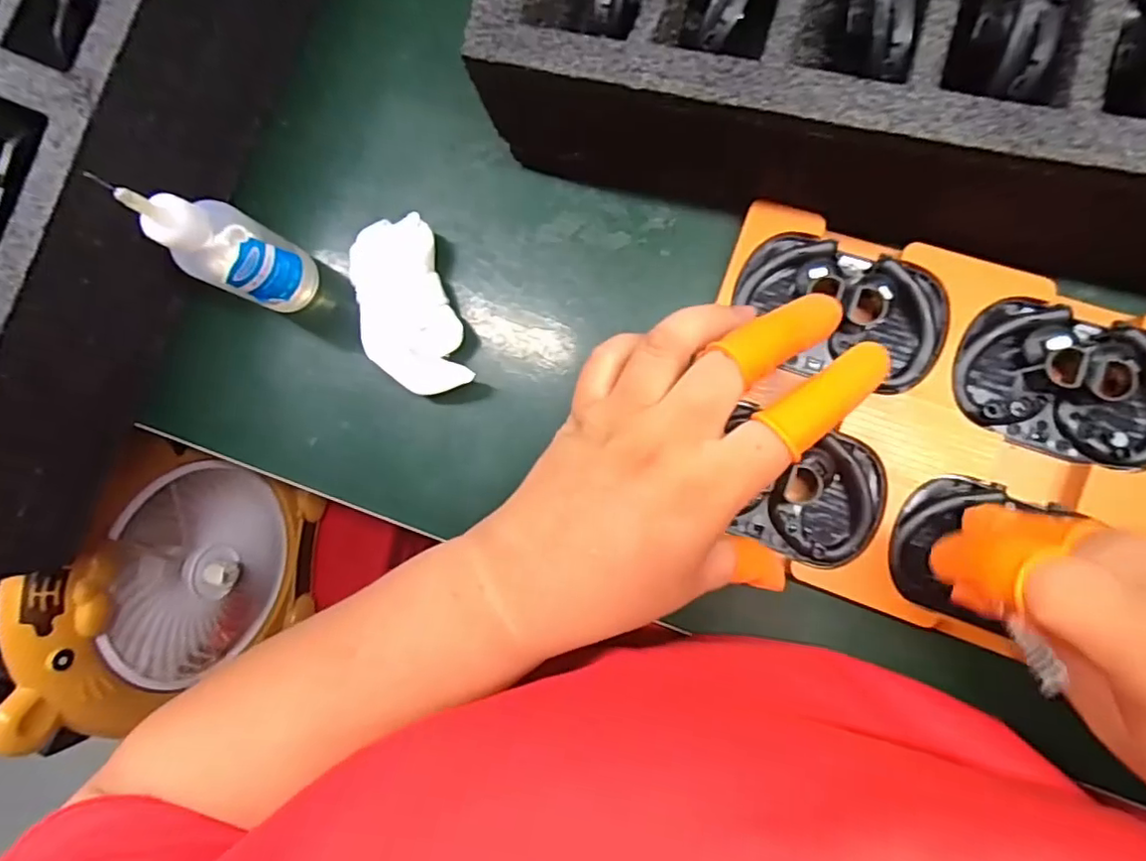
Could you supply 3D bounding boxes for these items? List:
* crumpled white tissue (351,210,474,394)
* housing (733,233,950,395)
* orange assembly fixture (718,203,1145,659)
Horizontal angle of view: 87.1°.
[{"bbox_3d":[-0.080,-0.059,0.298,0.041,0.027,0.088,-19,83,6],"label":"crumpled white tissue"},{"bbox_3d":[0.118,-0.053,0.268,0.088,0.019,0.058,18,90,9],"label":"housing"},{"bbox_3d":[0.200,0.018,0.251,0.298,0.020,0.151,20,90,9],"label":"orange assembly fixture"}]

